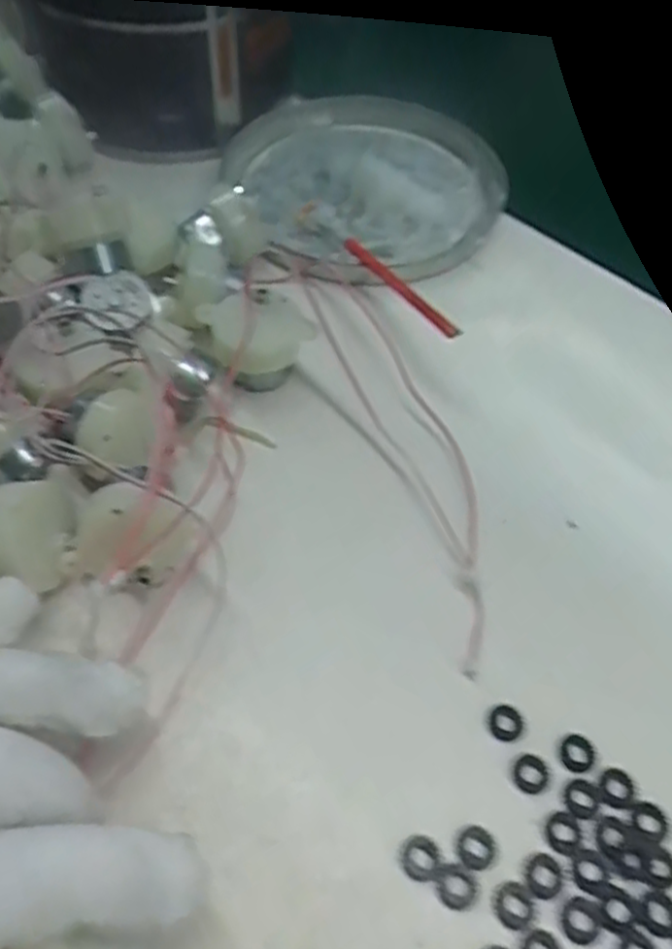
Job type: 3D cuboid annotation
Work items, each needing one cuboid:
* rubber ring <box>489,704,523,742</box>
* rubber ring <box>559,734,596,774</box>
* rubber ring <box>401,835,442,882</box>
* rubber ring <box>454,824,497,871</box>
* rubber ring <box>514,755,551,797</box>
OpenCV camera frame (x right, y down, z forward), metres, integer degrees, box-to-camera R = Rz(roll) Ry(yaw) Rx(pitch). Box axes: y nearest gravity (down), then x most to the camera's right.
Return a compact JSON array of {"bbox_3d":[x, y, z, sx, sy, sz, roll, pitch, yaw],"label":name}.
[{"bbox_3d":[0.049,0.070,0.215,0.010,0.004,0.010,1,54,-2],"label":"rubber ring"},{"bbox_3d":[0.068,0.077,0.211,0.010,0.004,0.010,1,54,-2],"label":"rubber ring"},{"bbox_3d":[0.022,0.098,0.193,0.010,0.004,0.010,1,54,-2],"label":"rubber ring"},{"bbox_3d":[0.036,0.096,0.195,0.011,0.004,0.011,1,54,-2],"label":"rubber ring"},{"bbox_3d":[0.054,0.081,0.207,0.009,0.004,0.011,22,56,13],"label":"rubber ring"}]

